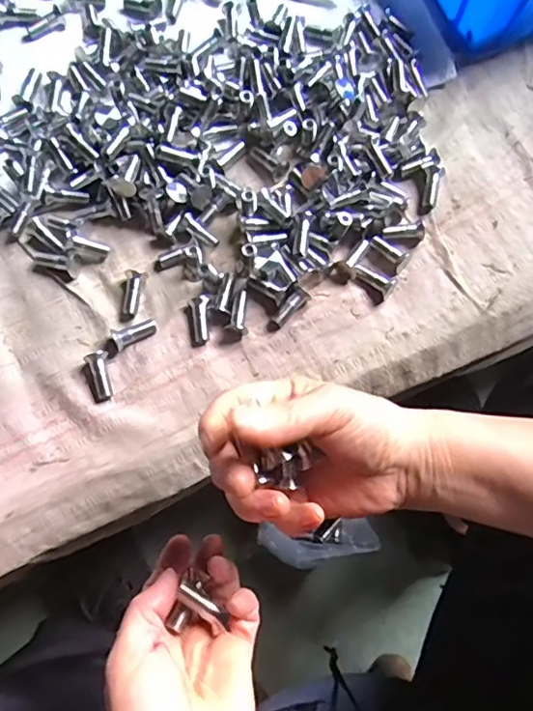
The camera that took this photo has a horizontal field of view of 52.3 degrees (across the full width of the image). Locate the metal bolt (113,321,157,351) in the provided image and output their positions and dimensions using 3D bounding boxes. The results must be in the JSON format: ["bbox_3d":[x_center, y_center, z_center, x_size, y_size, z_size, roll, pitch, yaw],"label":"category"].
[{"bbox_3d":[-0.103,-0.017,0.426,0.035,0.011,0.012,-25,77,-21],"label":"metal bolt"}]

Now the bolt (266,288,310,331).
[{"bbox_3d":[0.016,-0.036,0.434,0.040,0.012,0.013,-43,81,-12],"label":"bolt"}]

